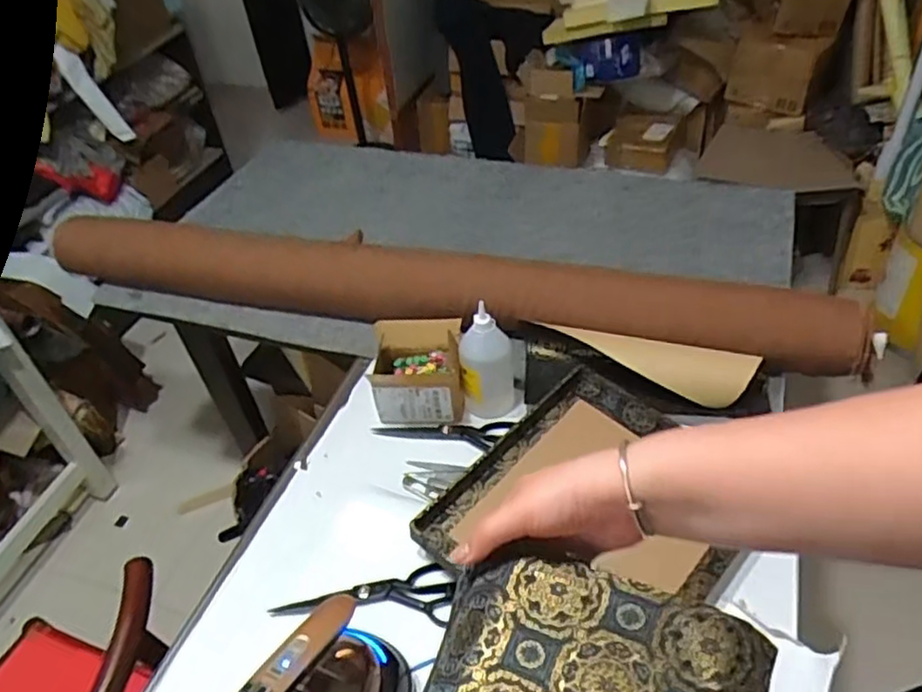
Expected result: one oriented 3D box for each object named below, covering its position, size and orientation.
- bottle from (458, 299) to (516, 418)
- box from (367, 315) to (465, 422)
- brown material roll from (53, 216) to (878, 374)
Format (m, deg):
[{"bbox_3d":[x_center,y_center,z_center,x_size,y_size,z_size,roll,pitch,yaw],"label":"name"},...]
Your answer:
[{"bbox_3d":[0.039,0.022,1.035,0.077,0.187,0.074,-2,43,4],"label":"bottle"},{"bbox_3d":[-0.065,0.040,1.056,0.135,0.118,0.116,-2,43,4],"label":"box"},{"bbox_3d":[-0.105,-0.101,1.207,1.467,0.130,0.111,8,45,15],"label":"brown material roll"}]

